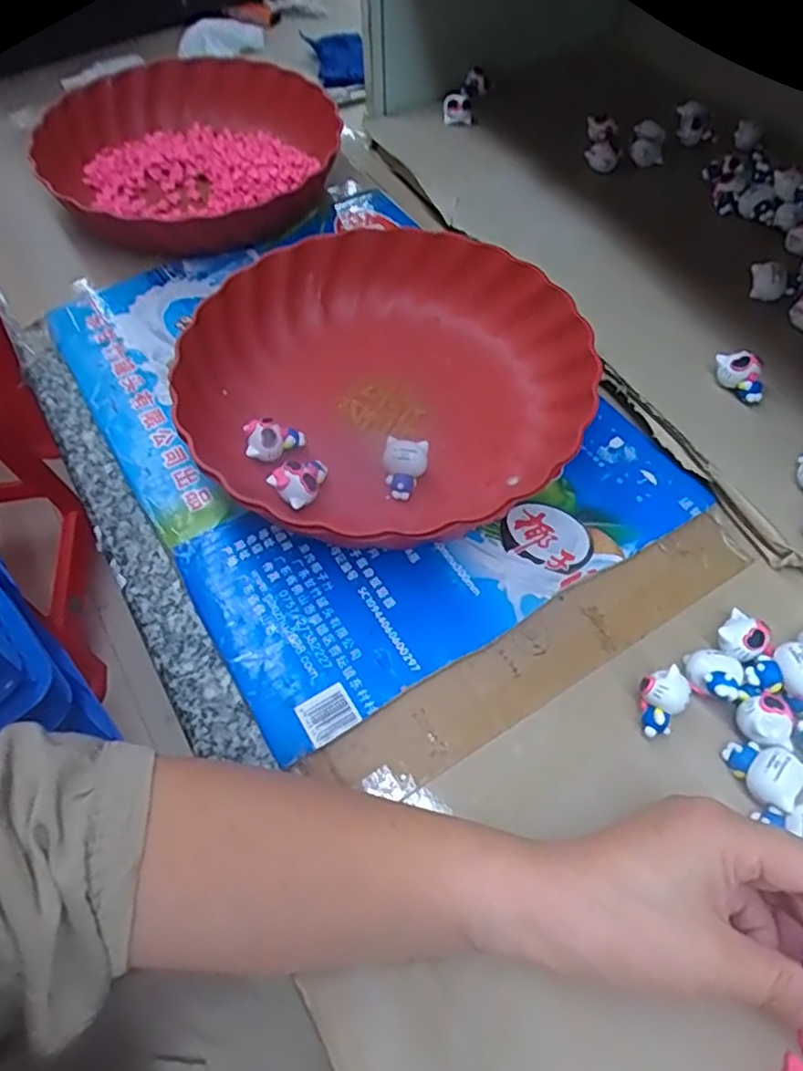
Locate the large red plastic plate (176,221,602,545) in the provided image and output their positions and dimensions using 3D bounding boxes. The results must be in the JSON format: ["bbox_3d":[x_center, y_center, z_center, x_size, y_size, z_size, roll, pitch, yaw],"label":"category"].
[{"bbox_3d":[-0.011,-0.096,0.415,0.234,0.055,0.232,0,57,0],"label":"large red plastic plate"}]

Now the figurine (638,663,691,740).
[{"bbox_3d":[0.124,0.080,0.319,0.022,0.025,0.029,37,64,22],"label":"figurine"}]

